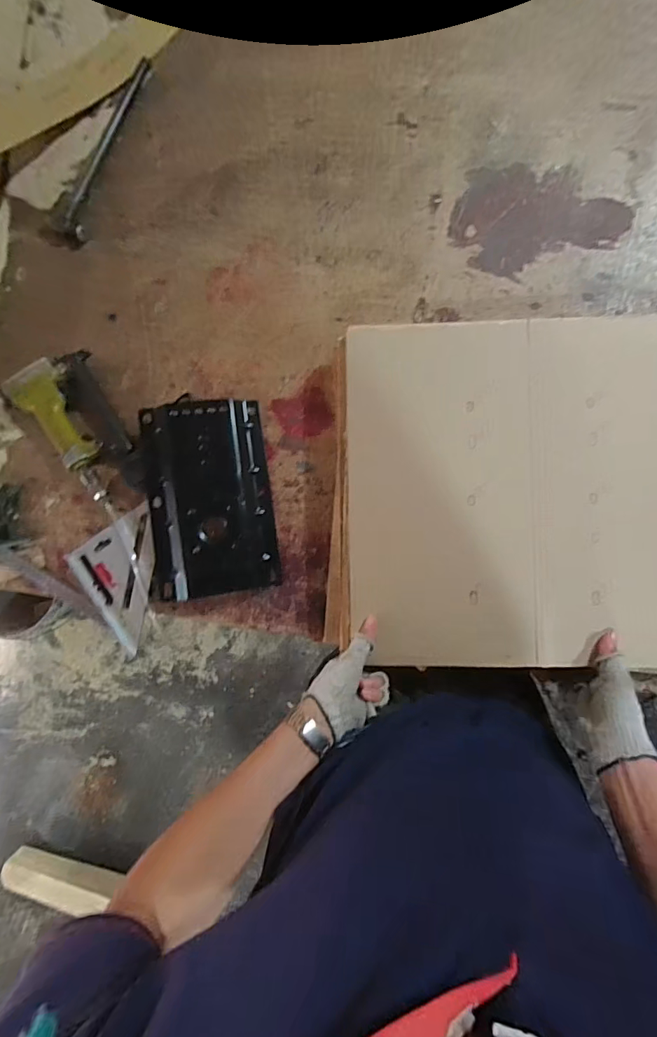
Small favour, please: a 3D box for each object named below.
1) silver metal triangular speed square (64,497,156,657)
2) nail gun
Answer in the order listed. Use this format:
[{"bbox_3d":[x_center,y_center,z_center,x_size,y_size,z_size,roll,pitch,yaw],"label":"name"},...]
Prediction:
[{"bbox_3d":[-0.287,0.090,0.648,0.144,0.021,0.171,-36,86,2],"label":"silver metal triangular speed square"},{"bbox_3d":[-0.361,-0.140,0.644,0.117,0.048,0.203,-35,86,2],"label":"nail gun"}]

